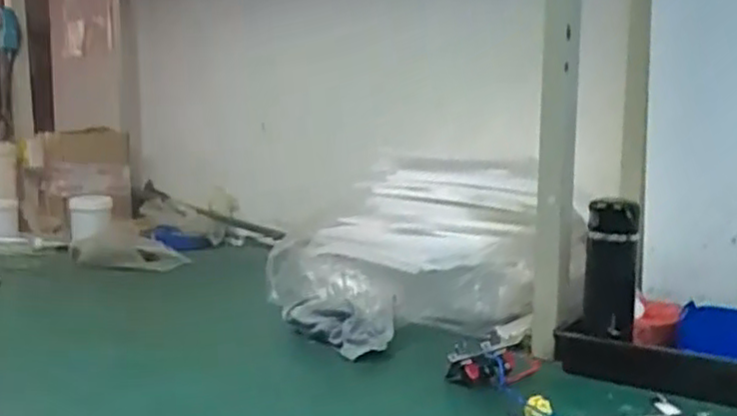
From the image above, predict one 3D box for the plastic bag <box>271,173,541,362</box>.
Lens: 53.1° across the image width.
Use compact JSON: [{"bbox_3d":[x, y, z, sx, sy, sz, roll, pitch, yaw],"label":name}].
[{"bbox_3d":[0.055,0.058,1.350,0.438,0.236,0.457,-2,7,-13],"label":"plastic bag"}]

